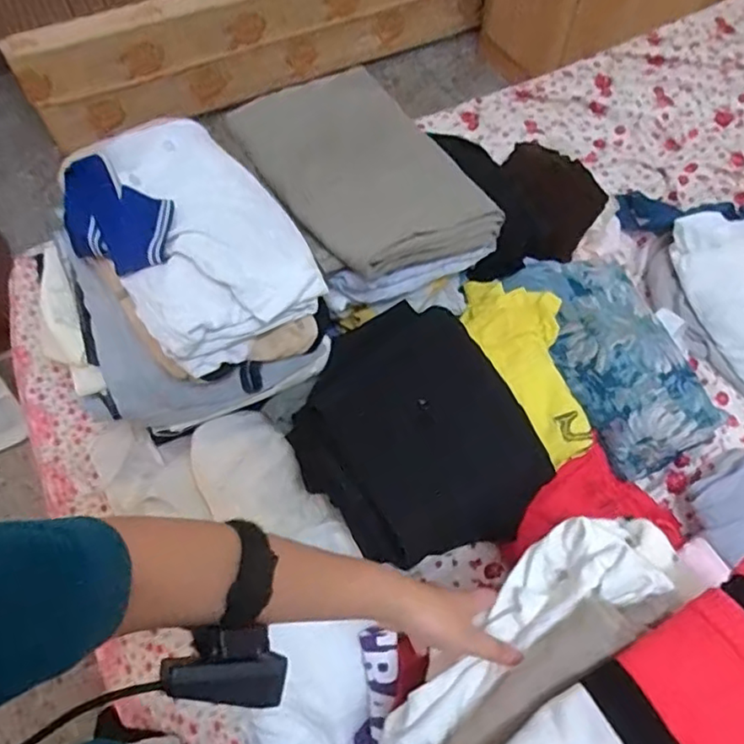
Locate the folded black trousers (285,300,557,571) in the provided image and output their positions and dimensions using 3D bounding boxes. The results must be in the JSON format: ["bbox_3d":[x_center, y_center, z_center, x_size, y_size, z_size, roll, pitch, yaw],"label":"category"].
[{"bbox_3d":[0.045,0.074,0.701,0.228,0.051,0.264,-35,91,1],"label":"folded black trousers"}]

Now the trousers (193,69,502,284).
[{"bbox_3d":[-0.010,-0.222,0.721,0.221,0.070,0.274,-37,83,-27],"label":"trousers"}]

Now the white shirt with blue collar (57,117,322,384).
[{"bbox_3d":[-0.179,-0.136,0.618,0.179,0.110,0.239,-40,68,-20],"label":"white shirt with blue collar"}]

